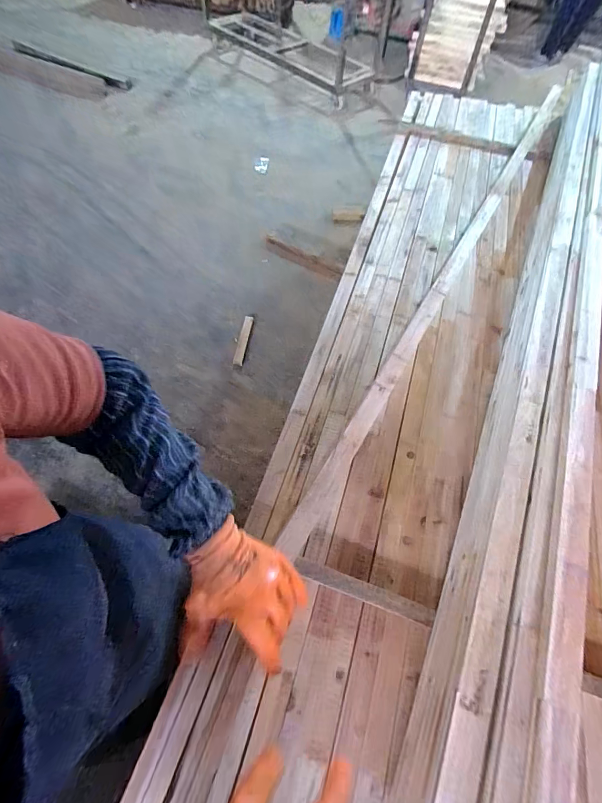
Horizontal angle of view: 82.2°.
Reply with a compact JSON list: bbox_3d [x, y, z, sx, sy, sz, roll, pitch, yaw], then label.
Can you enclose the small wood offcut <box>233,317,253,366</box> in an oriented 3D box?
[{"bbox_3d":[-0.276,-0.291,1.650,0.044,0.019,0.287,7,61,0],"label":"small wood offcut"}]

